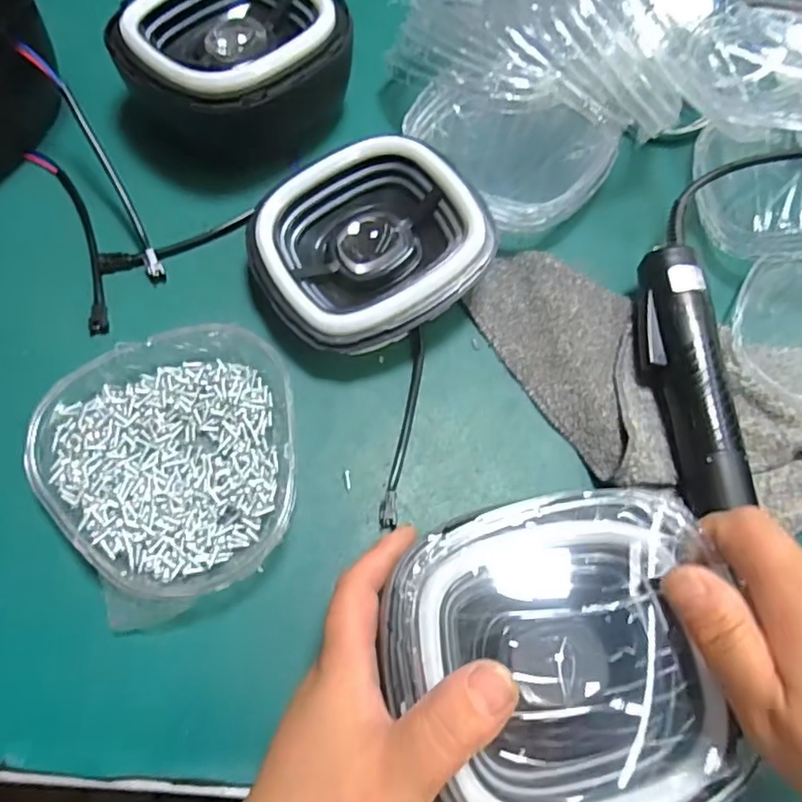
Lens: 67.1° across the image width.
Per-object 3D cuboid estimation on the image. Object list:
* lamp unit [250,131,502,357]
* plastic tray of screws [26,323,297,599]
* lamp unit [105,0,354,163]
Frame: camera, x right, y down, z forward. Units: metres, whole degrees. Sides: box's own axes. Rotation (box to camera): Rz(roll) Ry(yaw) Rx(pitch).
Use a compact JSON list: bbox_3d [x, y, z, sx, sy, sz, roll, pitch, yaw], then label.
[{"bbox_3d":[-0.019,-0.097,0.380,0.142,0.052,0.127,-25,70,-13],"label":"lamp unit"},{"bbox_3d":[-0.128,0.029,0.333,0.131,0.028,0.146,-3,67,-5],"label":"plastic tray of screws"},{"bbox_3d":[-0.111,-0.228,0.424,0.130,0.074,0.151,37,70,12],"label":"lamp unit"}]

